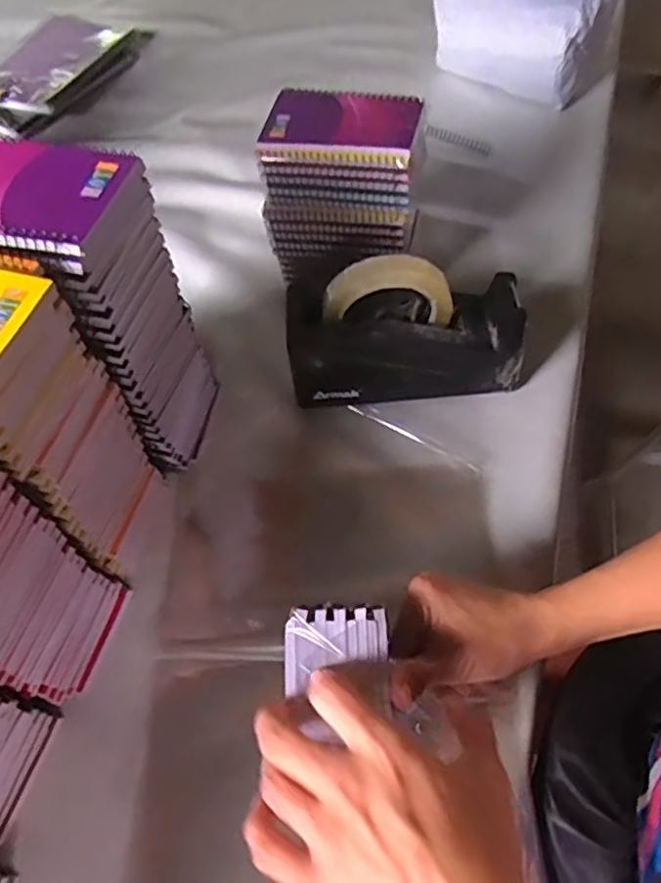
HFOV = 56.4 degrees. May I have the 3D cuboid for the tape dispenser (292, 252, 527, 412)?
[{"bbox_3d":[0.064,-0.098,0.534,0.195,0.126,0.075,-6,60,0],"label":"tape dispenser"}]

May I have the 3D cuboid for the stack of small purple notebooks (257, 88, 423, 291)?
[{"bbox_3d":[0.016,-0.228,0.586,0.137,0.165,0.095,12,61,10],"label":"stack of small purple notebooks"}]

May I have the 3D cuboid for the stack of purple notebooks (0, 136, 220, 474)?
[{"bbox_3d":[-0.178,-0.084,0.459,0.122,0.245,0.096,12,61,10],"label":"stack of purple notebooks"}]

